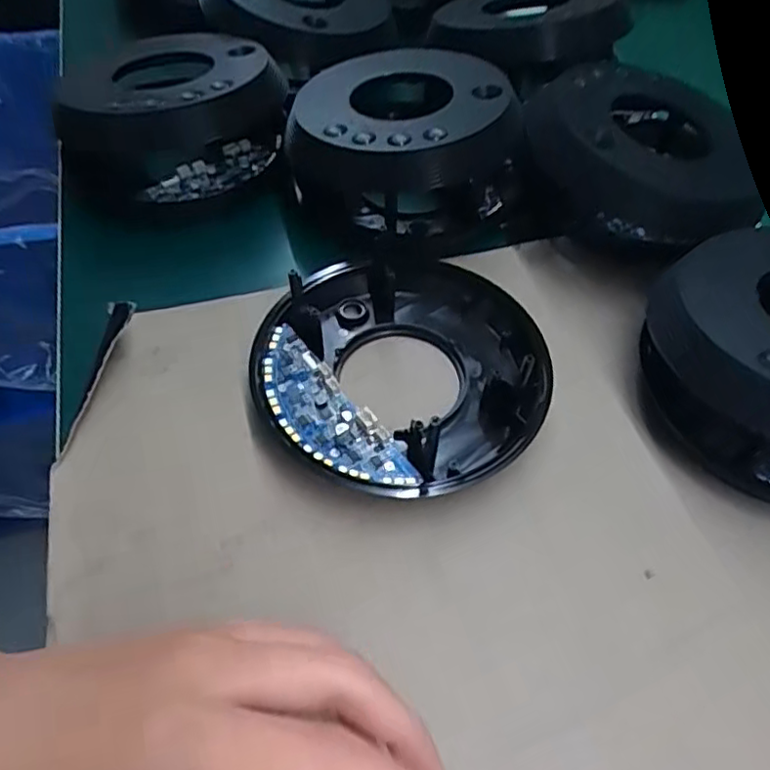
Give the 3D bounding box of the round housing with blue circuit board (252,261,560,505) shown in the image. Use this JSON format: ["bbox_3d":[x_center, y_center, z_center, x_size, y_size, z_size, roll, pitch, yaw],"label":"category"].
[{"bbox_3d":[0.008,-0.006,0.287,0.124,0.020,0.121,0,53,0],"label":"round housing with blue circuit board"}]

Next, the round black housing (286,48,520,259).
[{"bbox_3d":[0.010,-0.133,0.354,0.122,0.059,0.111,36,60,23],"label":"round black housing"}]

